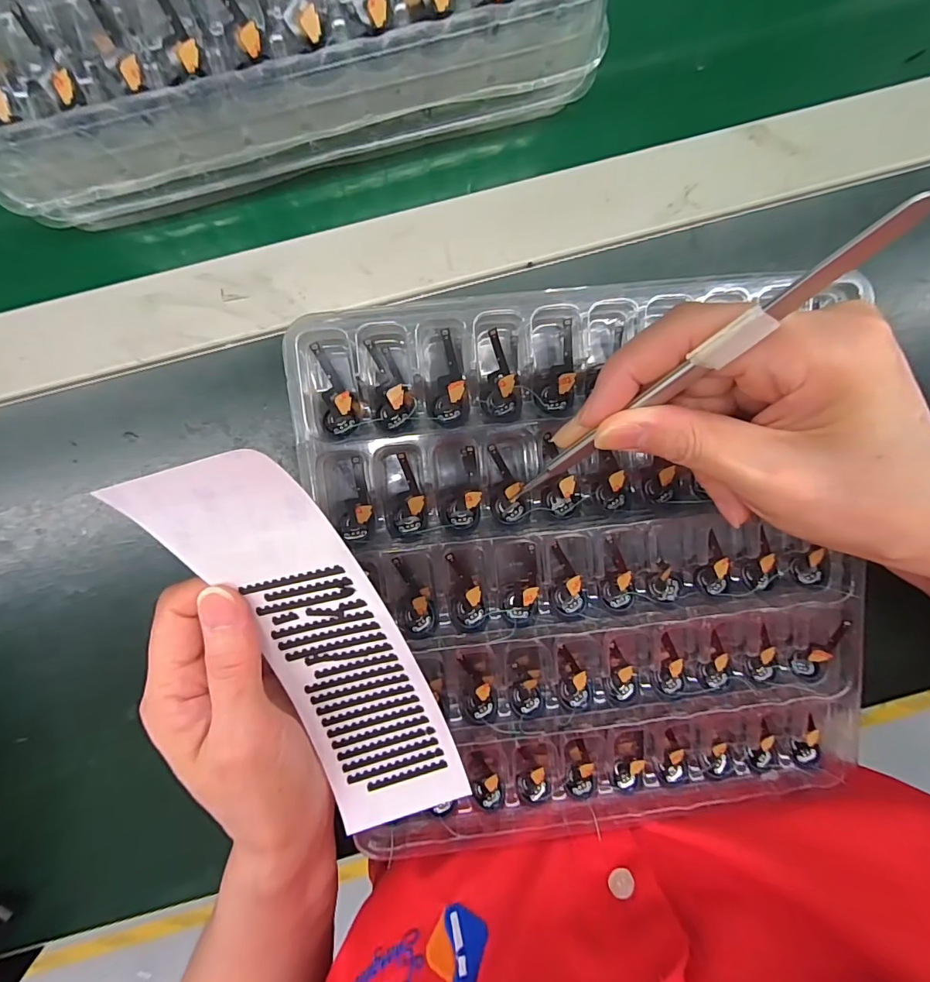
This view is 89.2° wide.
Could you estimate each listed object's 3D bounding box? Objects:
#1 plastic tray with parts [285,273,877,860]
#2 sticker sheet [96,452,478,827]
[{"bbox_3d":[0.064,0.044,0.225,0.243,0.016,0.262,-7,99,-2],"label":"plastic tray with parts"},{"bbox_3d":[-0.056,0.065,0.190,0.059,0.024,0.181,-21,115,0],"label":"sticker sheet"}]

